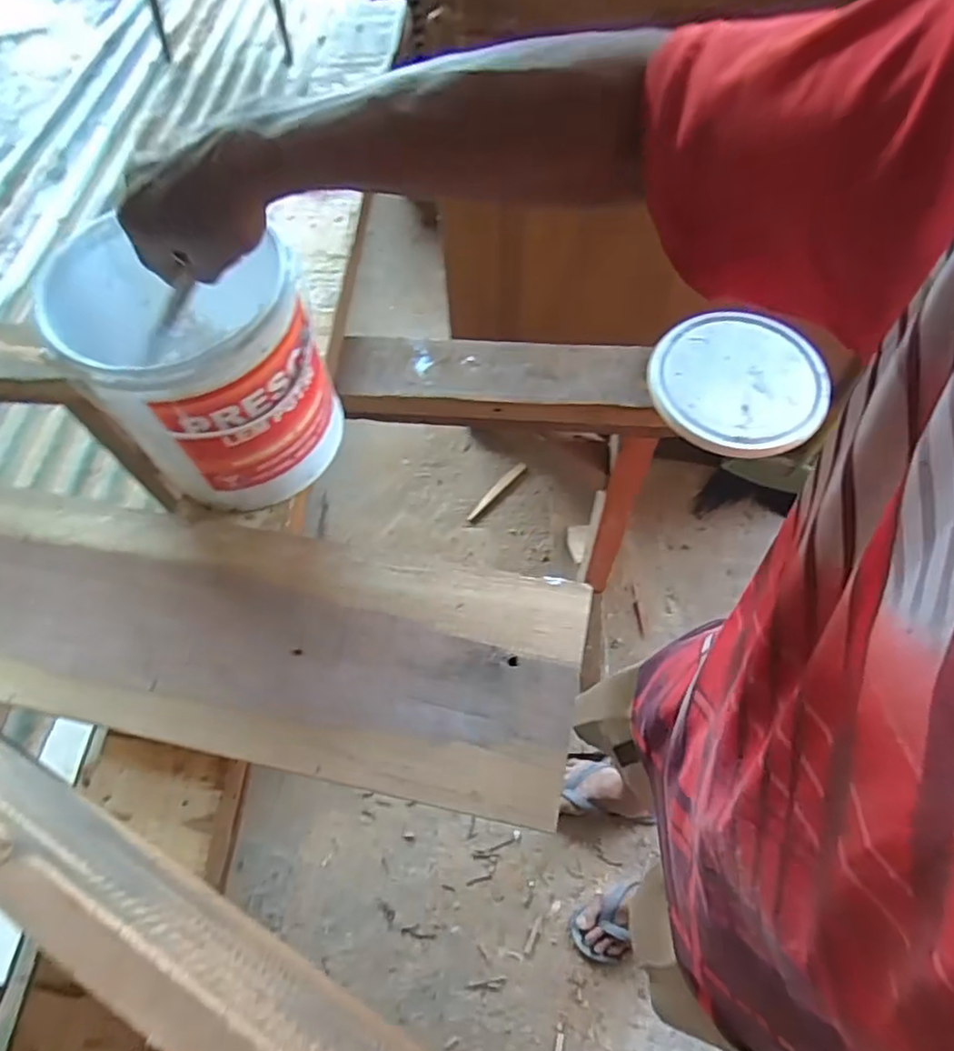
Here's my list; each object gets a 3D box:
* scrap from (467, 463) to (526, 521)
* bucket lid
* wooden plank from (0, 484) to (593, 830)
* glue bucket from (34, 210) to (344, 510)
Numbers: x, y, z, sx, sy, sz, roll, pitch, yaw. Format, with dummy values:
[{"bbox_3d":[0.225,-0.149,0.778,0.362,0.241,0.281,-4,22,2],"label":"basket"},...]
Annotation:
[{"bbox_3d":[0.046,-0.084,1.547,0.189,0.016,0.026,-44,68,4],"label":"scrap"},{"bbox_3d":[0.273,-0.150,0.653,0.166,0.031,0.167,-1,63,1],"label":"bucket lid"},{"bbox_3d":[-0.247,0.074,0.510,0.645,0.028,0.178,10,64,7],"label":"wooden plank"},{"bbox_3d":[-0.222,-0.138,0.532,0.164,0.189,0.184,-26,65,-11],"label":"glue bucket"}]

